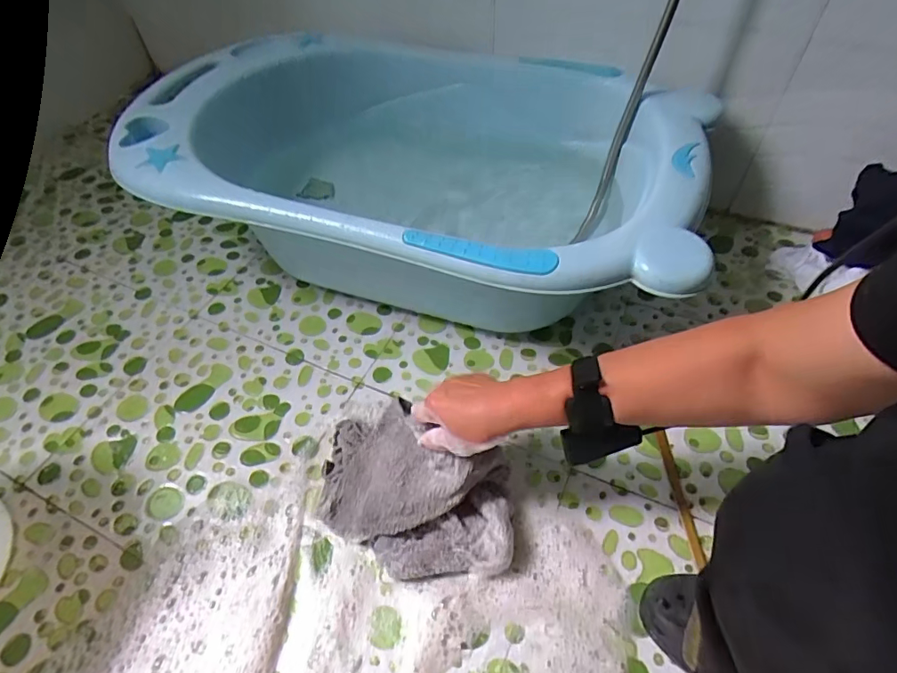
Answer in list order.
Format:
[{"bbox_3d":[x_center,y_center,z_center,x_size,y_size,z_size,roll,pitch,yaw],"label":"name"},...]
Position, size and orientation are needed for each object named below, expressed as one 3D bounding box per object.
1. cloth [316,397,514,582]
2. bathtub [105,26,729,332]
[{"bbox_3d":[-0.040,0.166,0.548,0.245,0.073,0.152,28,58,22],"label":"cloth"},{"bbox_3d":[-0.048,-0.227,0.758,0.754,0.226,0.458,14,54,12],"label":"bathtub"}]

